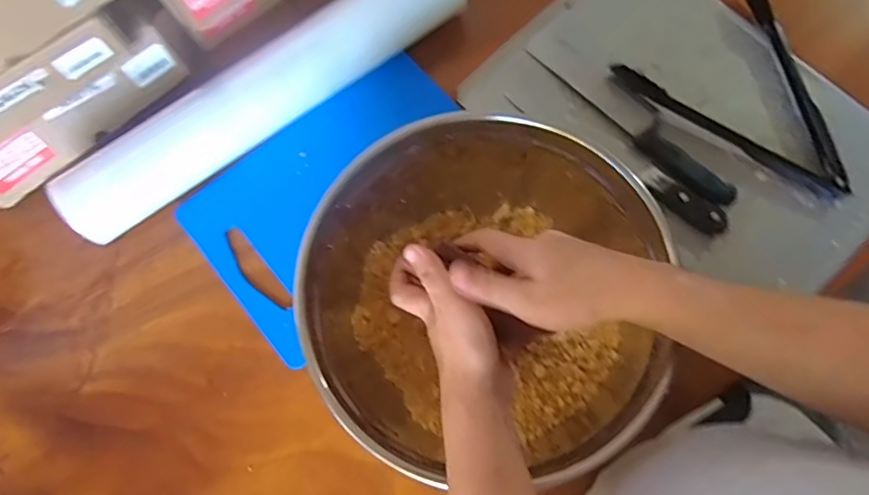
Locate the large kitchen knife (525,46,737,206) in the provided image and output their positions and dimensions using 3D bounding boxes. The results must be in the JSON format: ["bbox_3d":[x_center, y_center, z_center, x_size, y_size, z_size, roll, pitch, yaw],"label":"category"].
[{"bbox_3d":[0.234,-0.154,0.653,0.047,0.028,0.287,-39,79,-9],"label":"large kitchen knife"}]

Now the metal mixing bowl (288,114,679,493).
[{"bbox_3d":[0.043,0.041,0.514,0.304,0.134,0.293,0,75,0],"label":"metal mixing bowl"}]

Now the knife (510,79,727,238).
[{"bbox_3d":[0.213,-0.113,0.642,0.284,0.023,0.047,38,79,9],"label":"knife"}]

